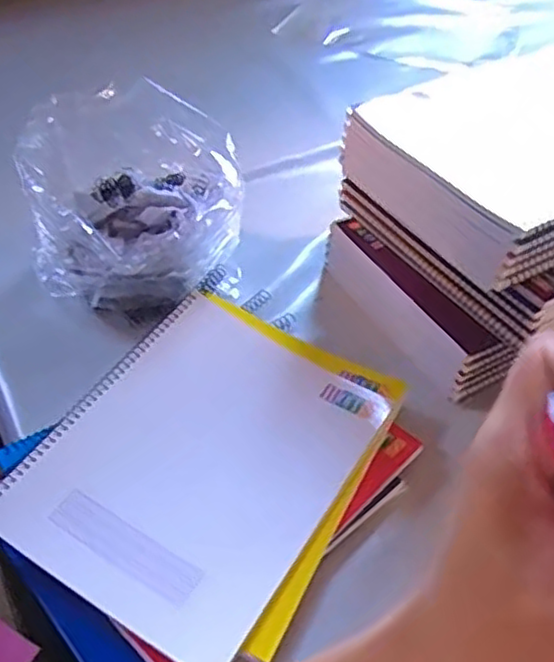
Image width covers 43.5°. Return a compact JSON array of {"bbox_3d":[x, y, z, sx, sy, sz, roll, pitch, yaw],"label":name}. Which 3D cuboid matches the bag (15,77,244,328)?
[{"bbox_3d":[-0.130,-0.118,0.648,0.194,0.153,0.156,-20,49,-17],"label":"bag"}]

